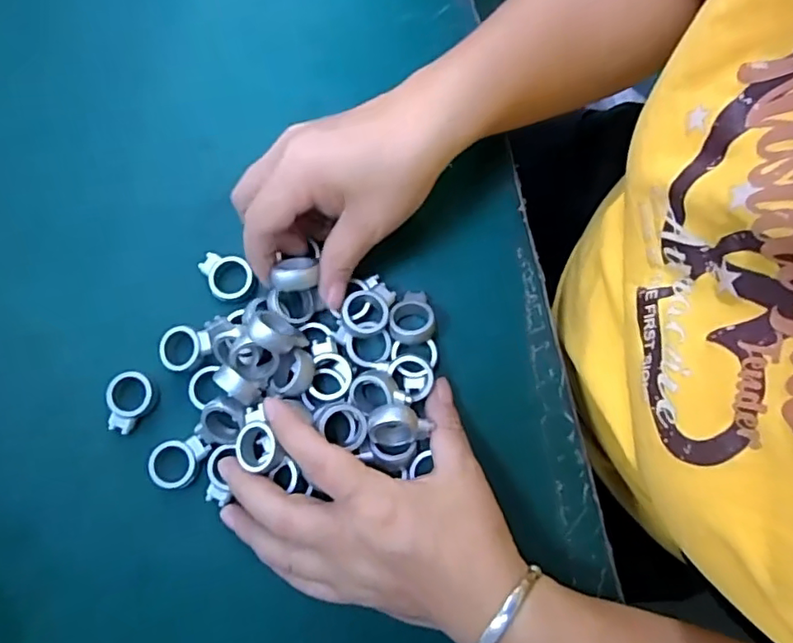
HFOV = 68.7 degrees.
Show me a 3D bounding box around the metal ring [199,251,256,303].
[{"bbox_3d":[-0.099,-0.027,0.340,0.037,0.010,0.025,39,81,6],"label":"metal ring"}]

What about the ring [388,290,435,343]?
[{"bbox_3d":[0.009,-0.003,0.332,0.025,0.020,0.032,4,79,0],"label":"ring"}]

